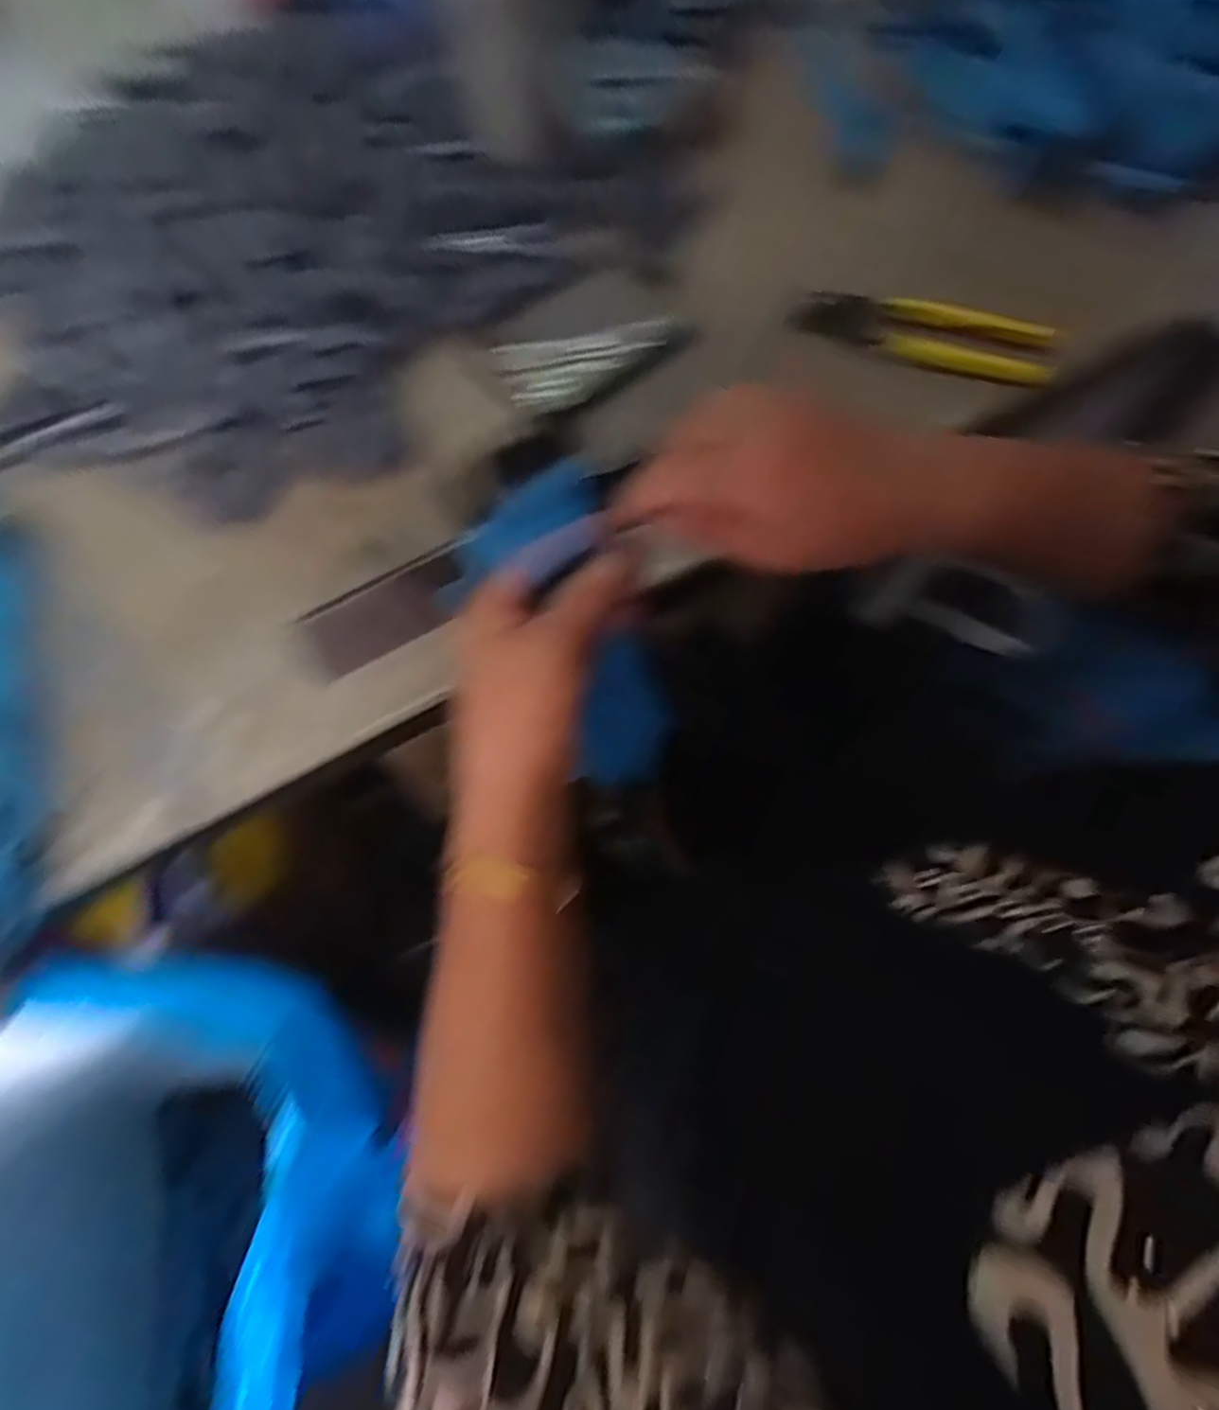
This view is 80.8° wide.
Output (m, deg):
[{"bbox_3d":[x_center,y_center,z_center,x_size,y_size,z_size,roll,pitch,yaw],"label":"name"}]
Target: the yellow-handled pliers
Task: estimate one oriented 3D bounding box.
[{"bbox_3d":[0.207,-0.248,0.474,0.161,0.013,0.047,20,70,11],"label":"yellow-handled pliers"}]

